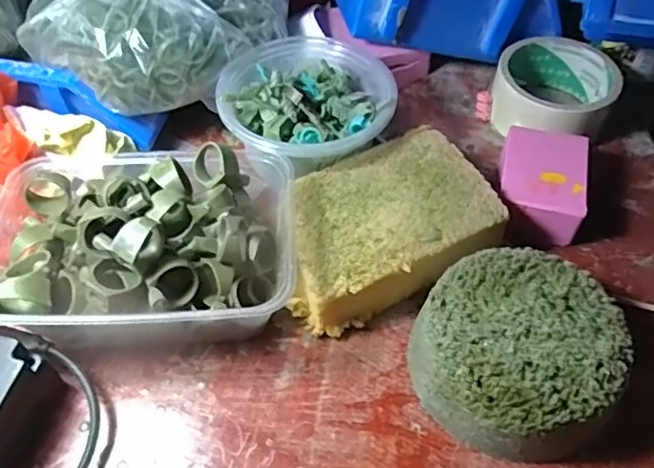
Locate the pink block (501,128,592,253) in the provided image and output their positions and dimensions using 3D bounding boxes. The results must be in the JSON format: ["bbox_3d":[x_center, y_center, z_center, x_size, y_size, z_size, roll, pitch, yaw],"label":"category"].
[{"bbox_3d":[0.139,-0.030,0.376,0.051,0.034,0.077,11,53,11],"label":"pink block"}]

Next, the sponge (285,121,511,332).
[{"bbox_3d":[0.034,0.000,0.354,0.131,0.045,0.095,-24,55,-15],"label":"sponge"}]

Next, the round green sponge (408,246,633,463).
[{"bbox_3d":[0.101,0.062,0.305,0.099,0.044,0.101,-1,52,1],"label":"round green sponge"}]

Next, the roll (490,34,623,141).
[{"bbox_3d":[0.169,-0.105,0.429,0.081,0.044,0.081,-1,52,1],"label":"roll"}]

